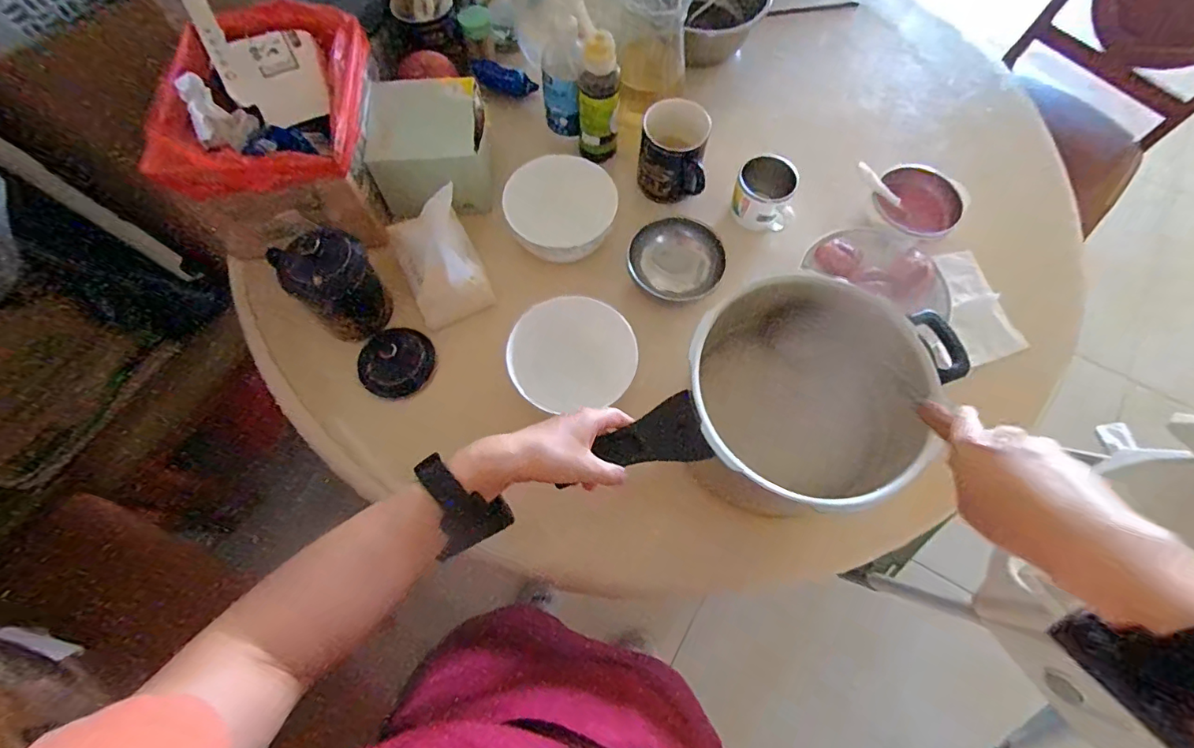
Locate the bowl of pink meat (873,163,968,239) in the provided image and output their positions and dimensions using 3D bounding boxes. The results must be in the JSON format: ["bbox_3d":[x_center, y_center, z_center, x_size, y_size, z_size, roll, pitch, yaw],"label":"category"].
[{"bbox_3d":[0.446,-0.231,0.731,0.114,0.047,0.123,1,69,-1],"label":"bowl of pink meat"}]

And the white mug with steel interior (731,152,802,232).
[{"bbox_3d":[0.232,-0.251,0.730,0.081,0.075,0.077,11,69,3],"label":"white mug with steel interior"}]

